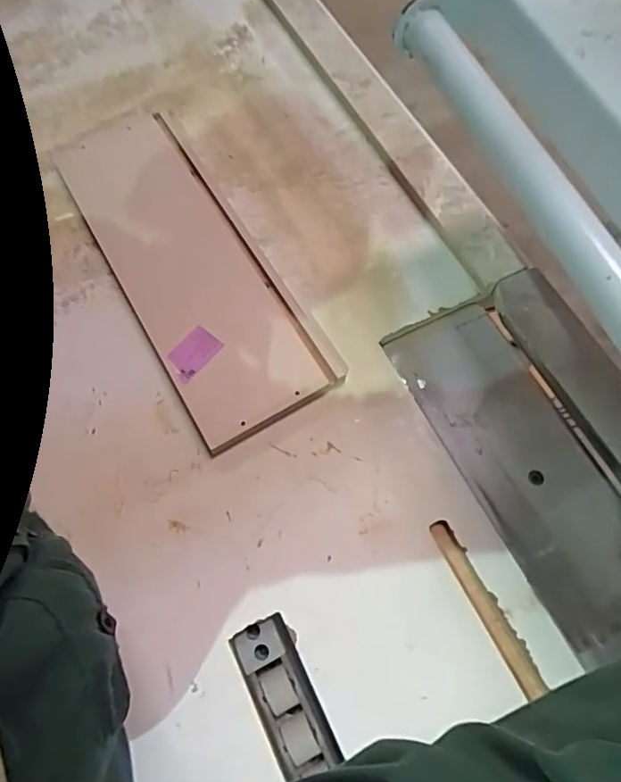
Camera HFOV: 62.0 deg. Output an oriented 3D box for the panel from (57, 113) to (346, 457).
[{"bbox_3d":[-0.141,-0.148,0.594,0.157,0.017,0.430,-29,71,-10],"label":"panel"}]

